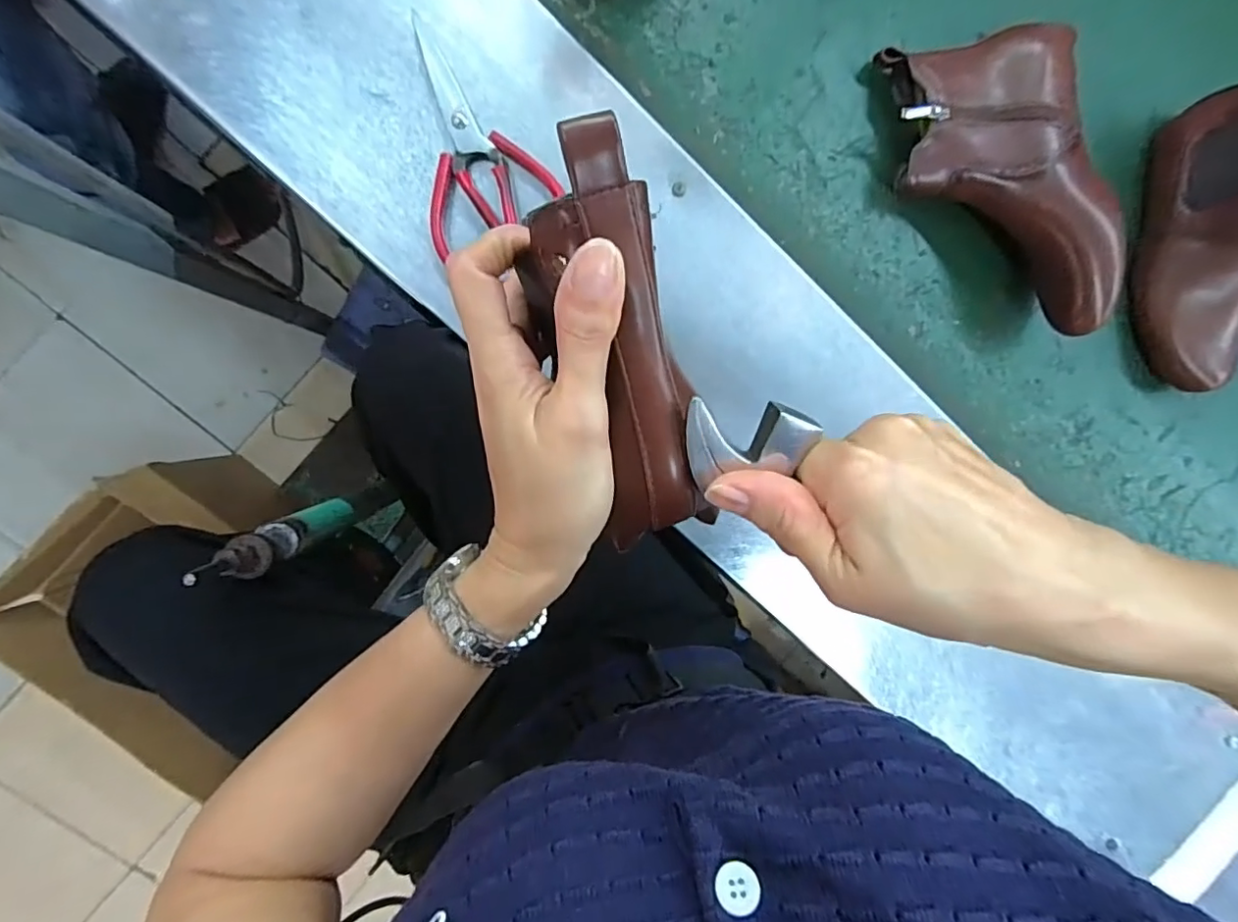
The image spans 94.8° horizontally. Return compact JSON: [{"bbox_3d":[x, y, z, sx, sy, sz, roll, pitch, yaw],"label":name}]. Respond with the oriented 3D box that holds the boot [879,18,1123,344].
[{"bbox_3d":[0.316,-0.227,0.476,0.136,0.078,0.245,-12,97,-5],"label":"boot"}]

